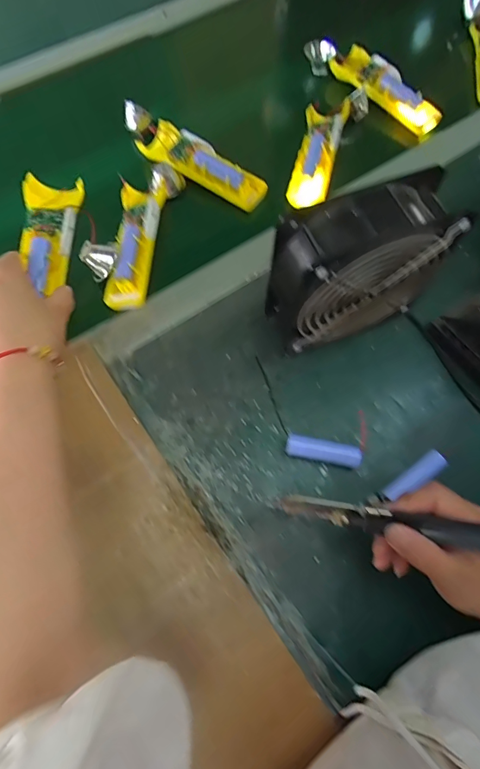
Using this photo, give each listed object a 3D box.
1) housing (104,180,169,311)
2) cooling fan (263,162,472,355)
[{"bbox_3d":[-0.119,-0.164,0.479,0.047,0.034,0.164,6,69,2],"label":"housing"},{"bbox_3d":[0.104,-0.101,0.400,0.147,0.159,0.061,-19,70,-8],"label":"cooling fan"}]

